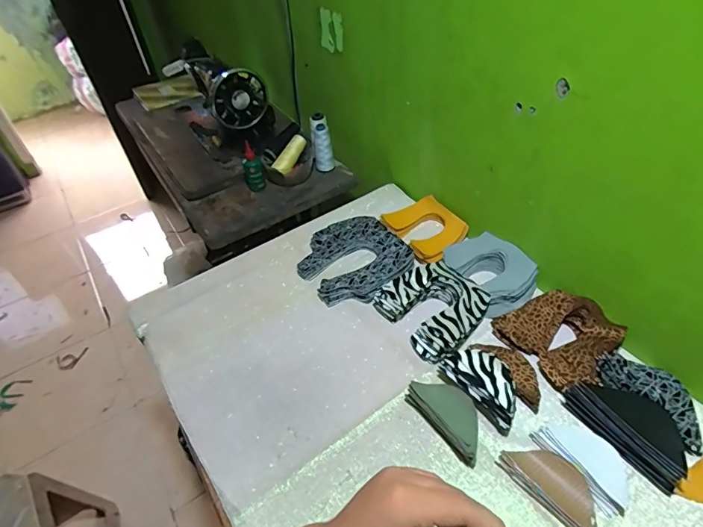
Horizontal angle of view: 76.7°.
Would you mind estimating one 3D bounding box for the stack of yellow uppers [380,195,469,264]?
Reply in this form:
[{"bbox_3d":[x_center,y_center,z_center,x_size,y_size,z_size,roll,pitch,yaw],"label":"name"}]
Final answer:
[{"bbox_3d":[0.150,-0.069,0.882,0.124,0.034,0.158,-23,47,-17],"label":"stack of yellow uppers"}]

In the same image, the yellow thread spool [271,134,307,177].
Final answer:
[{"bbox_3d":[-0.144,-0.258,1.054,0.033,0.034,0.113,21,69,24],"label":"yellow thread spool"}]

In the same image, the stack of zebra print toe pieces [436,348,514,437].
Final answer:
[{"bbox_3d":[0.184,0.164,0.621,0.061,0.049,0.126,-29,49,-22],"label":"stack of zebra print toe pieces"}]

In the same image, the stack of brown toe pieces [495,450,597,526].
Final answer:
[{"bbox_3d":[0.247,0.268,0.542,0.057,0.023,0.123,-32,51,-25],"label":"stack of brown toe pieces"}]

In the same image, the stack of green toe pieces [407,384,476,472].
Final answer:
[{"bbox_3d":[0.132,0.207,0.602,0.054,0.052,0.119,-26,48,-20],"label":"stack of green toe pieces"}]

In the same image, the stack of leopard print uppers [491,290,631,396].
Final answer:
[{"bbox_3d":[0.322,0.102,0.677,0.138,0.042,0.158,-25,48,-19],"label":"stack of leopard print uppers"}]

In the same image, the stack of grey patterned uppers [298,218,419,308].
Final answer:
[{"bbox_3d":[0.005,-0.006,0.845,0.190,0.043,0.201,-29,49,-22],"label":"stack of grey patterned uppers"}]

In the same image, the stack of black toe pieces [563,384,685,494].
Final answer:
[{"bbox_3d":[0.365,0.205,0.579,0.086,0.042,0.149,-28,49,-22],"label":"stack of black toe pieces"}]

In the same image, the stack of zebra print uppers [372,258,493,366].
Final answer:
[{"bbox_3d":[0.138,0.072,0.738,0.146,0.047,0.157,-31,50,-24],"label":"stack of zebra print uppers"}]

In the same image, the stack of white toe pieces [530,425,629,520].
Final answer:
[{"bbox_3d":[0.301,0.241,0.561,0.077,0.022,0.118,-31,50,-24],"label":"stack of white toe pieces"}]

